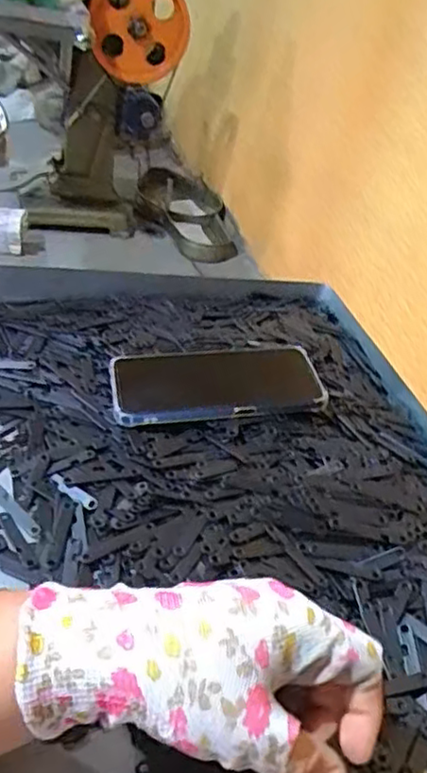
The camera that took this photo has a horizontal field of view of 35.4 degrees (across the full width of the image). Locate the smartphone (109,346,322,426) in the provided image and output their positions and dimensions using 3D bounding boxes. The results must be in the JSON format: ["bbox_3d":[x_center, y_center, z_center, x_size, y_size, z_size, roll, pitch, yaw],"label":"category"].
[{"bbox_3d":[0.002,-0.006,0.545,0.165,0.016,0.089,-7,45,-11],"label":"smartphone"}]

